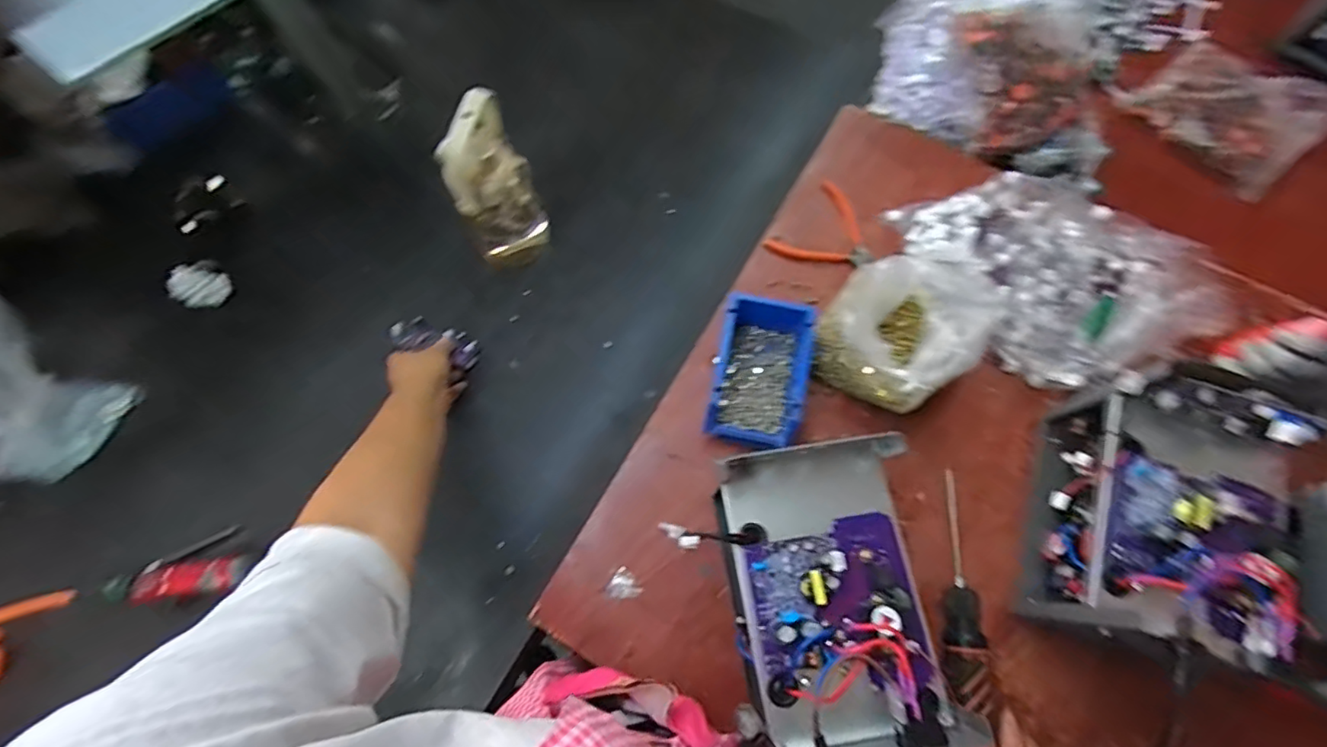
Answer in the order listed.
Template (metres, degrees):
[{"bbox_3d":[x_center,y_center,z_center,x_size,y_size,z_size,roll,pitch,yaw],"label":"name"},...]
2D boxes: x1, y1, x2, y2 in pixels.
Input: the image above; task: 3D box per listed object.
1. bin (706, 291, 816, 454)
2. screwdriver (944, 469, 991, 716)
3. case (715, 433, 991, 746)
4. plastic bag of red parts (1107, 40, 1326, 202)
[{"bbox_3d":[0.111,0.000,0.646,0.101,0.069,0.158,11,72,5],"label":"bin"},{"bbox_3d":[0.309,0.218,0.576,0.037,0.027,0.220,9,71,4],"label":"screwdriver"},{"bbox_3d":[0.140,0.176,0.464,0.152,0.075,0.238,-7,71,-1],"label":"case"},{"bbox_3d":[0.868,-0.417,0.873,0.205,0.062,0.262,-42,75,-12],"label":"plastic bag of red parts"}]

